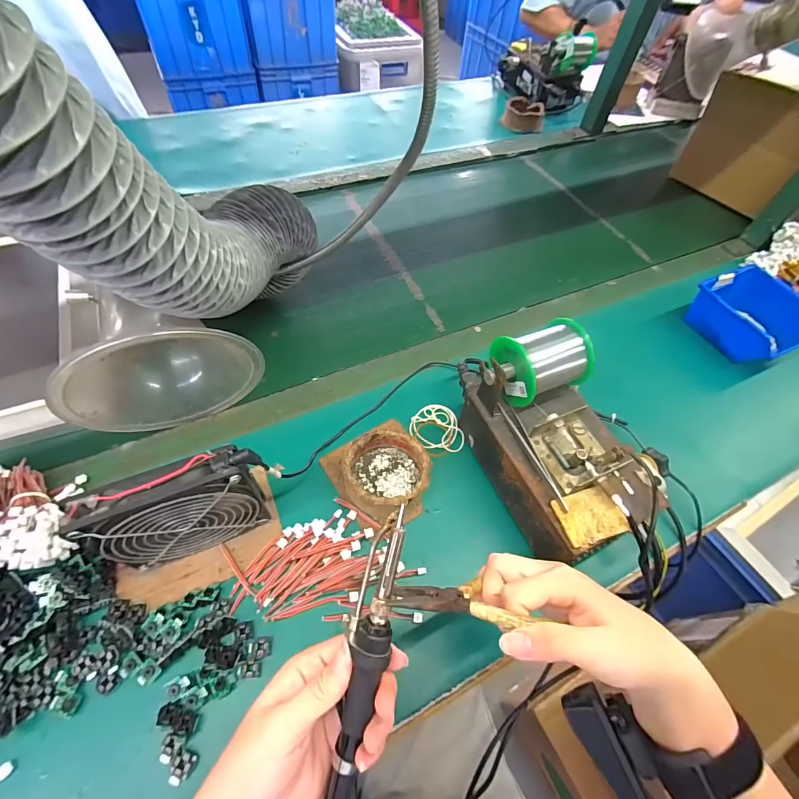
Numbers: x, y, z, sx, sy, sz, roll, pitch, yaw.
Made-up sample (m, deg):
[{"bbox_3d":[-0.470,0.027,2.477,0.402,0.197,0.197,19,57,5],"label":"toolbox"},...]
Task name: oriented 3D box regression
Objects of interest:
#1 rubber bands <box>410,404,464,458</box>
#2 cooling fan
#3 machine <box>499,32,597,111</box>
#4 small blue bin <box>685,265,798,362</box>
[{"bbox_3d":[0.043,0.035,0.464,0.056,0.008,0.064,-16,58,-15],"label":"rubber bands"},{"bbox_3d":[-0.172,0.093,0.330,0.122,0.124,0.030,-20,59,-18],"label":"cooling fan"},{"bbox_3d":[0.352,-0.814,0.982,0.120,0.152,0.210,-25,63,-20],"label":"machine"},{"bbox_3d":[0.490,-0.113,0.561,0.105,0.061,0.131,-21,59,-18],"label":"small blue bin"}]

